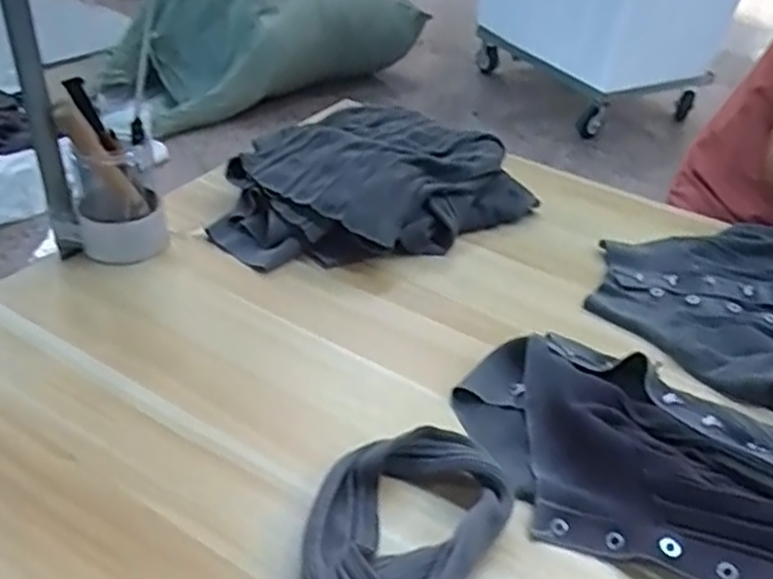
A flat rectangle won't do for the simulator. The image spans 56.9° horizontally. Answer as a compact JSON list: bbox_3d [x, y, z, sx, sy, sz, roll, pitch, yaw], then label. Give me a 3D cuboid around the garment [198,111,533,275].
[{"bbox_3d":[-0.035,-0.127,0.808,0.334,0.078,0.255,-21,43,-30],"label":"garment"}]

